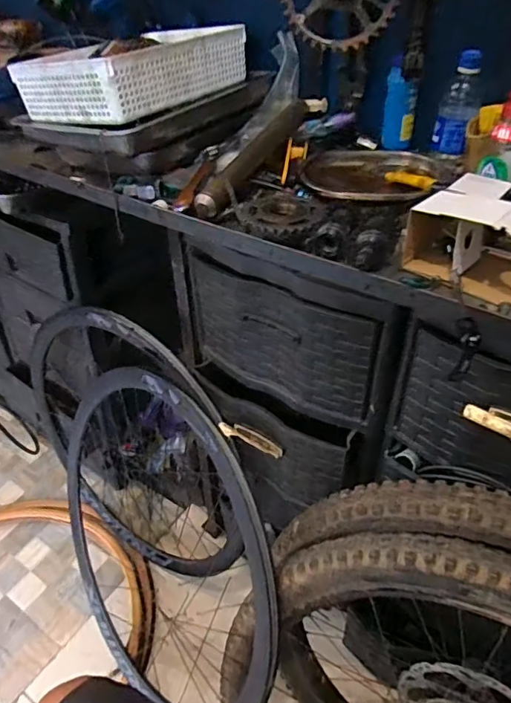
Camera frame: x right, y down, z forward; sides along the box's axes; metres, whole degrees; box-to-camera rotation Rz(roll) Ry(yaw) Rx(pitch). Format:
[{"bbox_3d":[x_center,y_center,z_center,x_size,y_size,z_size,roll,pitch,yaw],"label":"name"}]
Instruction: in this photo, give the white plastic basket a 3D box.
[{"bbox_3d":[-0.185,-0.458,0.840,0.204,0.087,0.317,26,48,29],"label":"white plastic basket"}]

